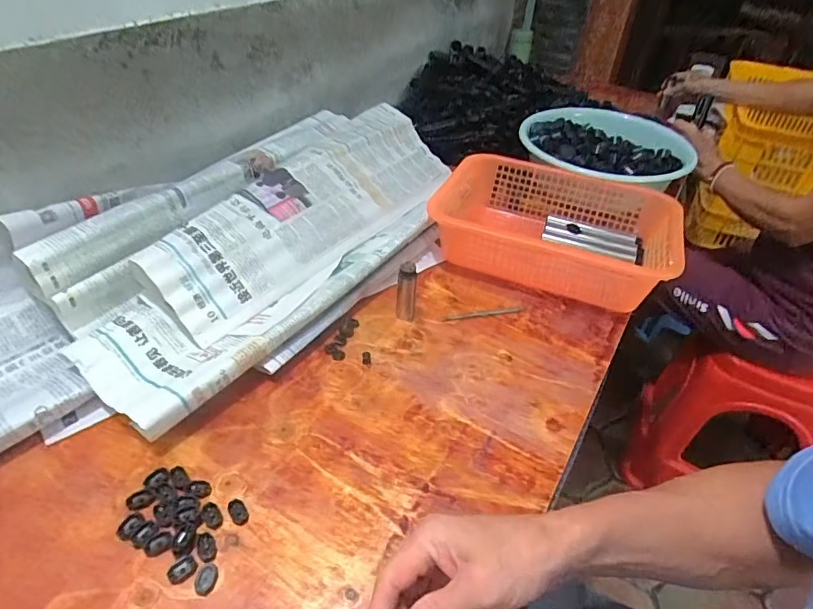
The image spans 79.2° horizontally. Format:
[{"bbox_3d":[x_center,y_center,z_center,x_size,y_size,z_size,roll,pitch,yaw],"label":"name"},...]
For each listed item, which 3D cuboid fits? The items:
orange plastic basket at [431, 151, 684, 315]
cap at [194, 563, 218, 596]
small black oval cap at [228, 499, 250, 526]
[{"bbox_3d":[0.216,-0.109,0.751,0.344,0.122,0.243,14,41,12],"label":"orange plastic basket"},{"bbox_3d":[-0.159,0.218,0.391,0.016,0.004,0.022,7,39,4],"label":"cap"},{"bbox_3d":[-0.148,0.184,0.434,0.015,0.006,0.023,-23,46,-30],"label":"small black oval cap"}]

